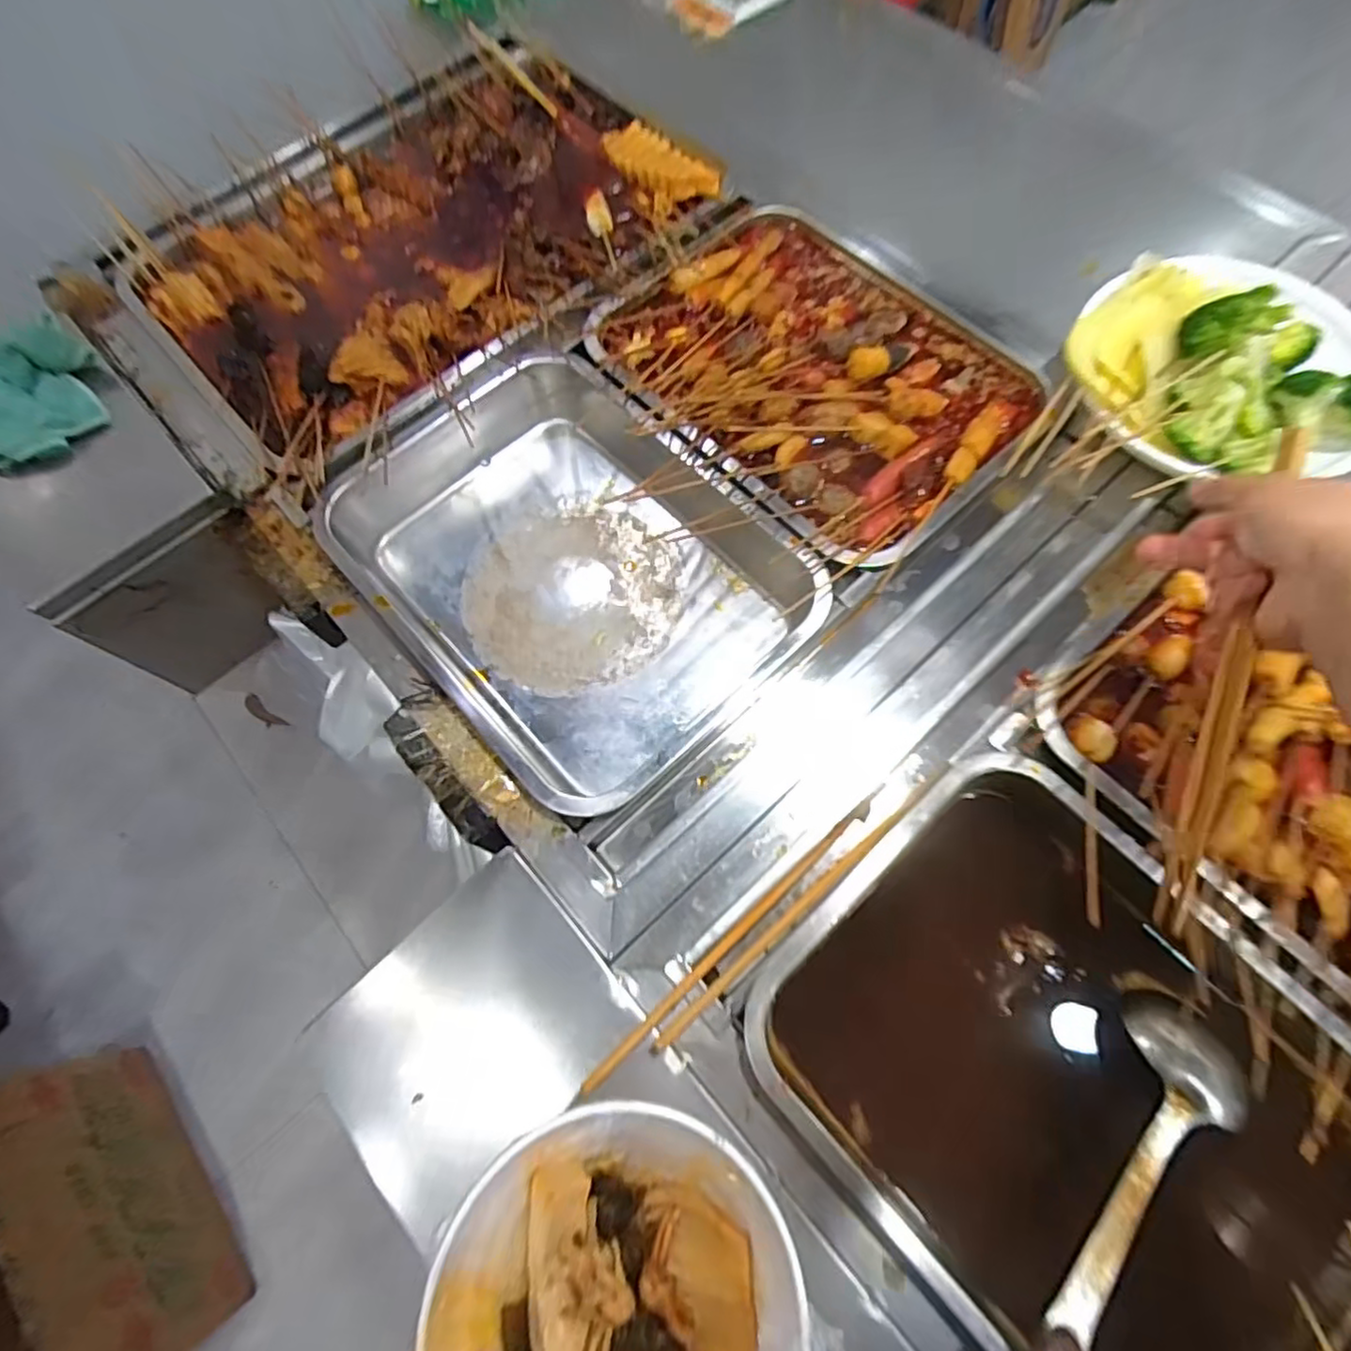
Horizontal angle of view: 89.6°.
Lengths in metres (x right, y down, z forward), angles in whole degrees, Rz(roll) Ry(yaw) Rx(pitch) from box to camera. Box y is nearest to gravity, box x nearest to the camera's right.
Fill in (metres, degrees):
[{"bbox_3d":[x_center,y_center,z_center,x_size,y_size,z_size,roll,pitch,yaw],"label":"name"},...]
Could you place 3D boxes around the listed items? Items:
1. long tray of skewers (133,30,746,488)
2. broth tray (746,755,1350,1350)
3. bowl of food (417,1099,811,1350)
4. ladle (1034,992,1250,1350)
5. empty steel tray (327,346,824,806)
[{"bbox_3d":[-0.258,-0.472,0.738,0.567,0.070,0.423,-38,73,-12],"label":"long tray of skewers"},{"bbox_3d":[0.267,0.277,0.465,0.291,0.130,0.384,-43,73,-10],"label":"broth tray"},{"bbox_3d":[-0.028,0.321,0.349,0.177,0.061,0.176,-1,69,2],"label":"bowl of food"},{"bbox_3d":[0.247,0.336,0.383,0.078,0.079,0.326,37,74,14],"label":"ladle"},{"bbox_3d":[-0.097,-0.094,0.606,0.291,0.080,0.390,-43,74,-13],"label":"empty steel tray"}]

